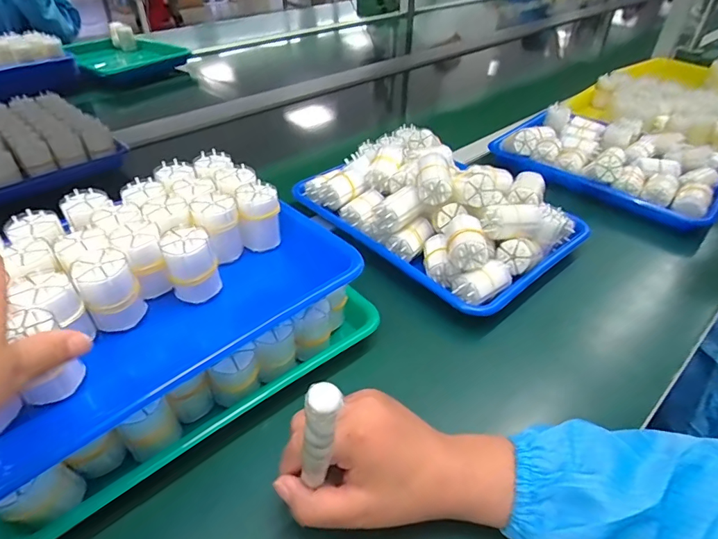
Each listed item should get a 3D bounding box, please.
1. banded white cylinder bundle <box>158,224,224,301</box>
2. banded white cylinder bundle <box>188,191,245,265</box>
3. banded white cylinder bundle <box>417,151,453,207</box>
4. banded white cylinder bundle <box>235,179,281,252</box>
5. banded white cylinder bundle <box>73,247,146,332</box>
[{"bbox_3d":[-0.140,-0.003,0.382,0.033,0.060,0.032,0,39,0],"label":"banded white cylinder bundle"},{"bbox_3d":[-0.129,-0.037,0.421,0.038,0.056,0.041,-12,40,-14],"label":"banded white cylinder bundle"},{"bbox_3d":[0.088,-0.105,0.531,0.039,0.038,0.063,3,39,3],"label":"banded white cylinder bundle"},{"bbox_3d":[-0.096,-0.050,0.442,0.038,0.059,0.034,-12,40,-14],"label":"banded white cylinder bundle"},{"bbox_3d":[-0.195,0.019,0.359,0.039,0.059,0.037,-22,44,-25],"label":"banded white cylinder bundle"}]

